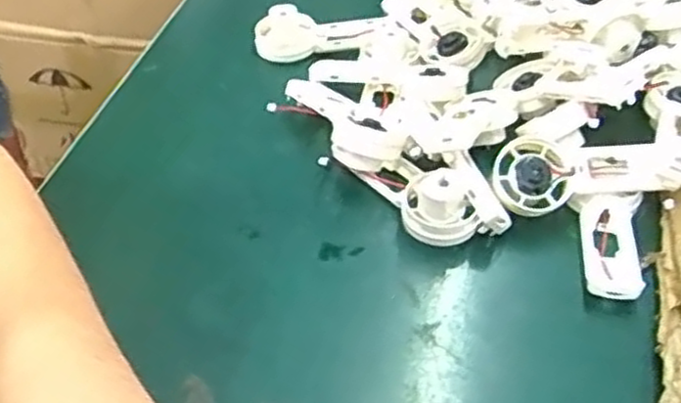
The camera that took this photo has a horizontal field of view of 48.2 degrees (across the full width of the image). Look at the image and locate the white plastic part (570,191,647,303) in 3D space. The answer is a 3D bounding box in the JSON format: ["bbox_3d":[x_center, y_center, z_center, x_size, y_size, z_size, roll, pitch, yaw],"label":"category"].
[{"bbox_3d":[0.131,0.022,0.369,0.030,0.018,0.061,7,45,4],"label":"white plastic part"}]

